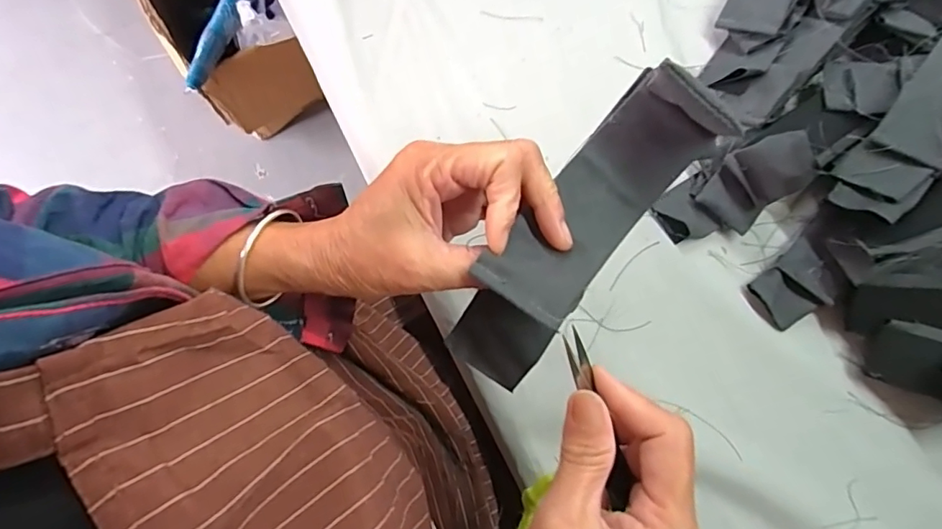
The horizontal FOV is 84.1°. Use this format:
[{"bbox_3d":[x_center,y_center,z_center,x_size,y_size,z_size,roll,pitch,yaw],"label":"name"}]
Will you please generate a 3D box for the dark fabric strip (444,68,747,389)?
[{"bbox_3d":[0.052,-0.017,0.247,0.047,0.055,0.165,38,85,9],"label":"dark fabric strip"}]

